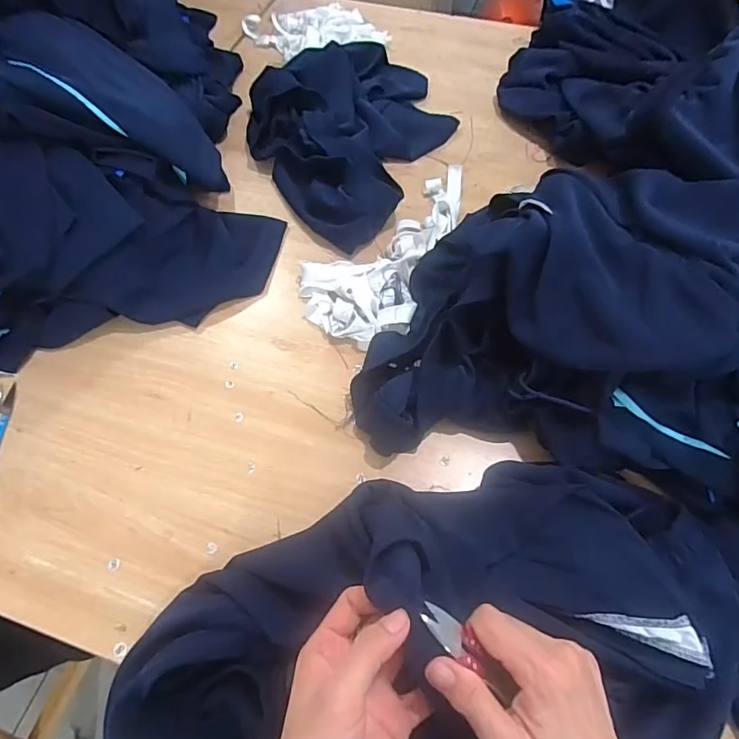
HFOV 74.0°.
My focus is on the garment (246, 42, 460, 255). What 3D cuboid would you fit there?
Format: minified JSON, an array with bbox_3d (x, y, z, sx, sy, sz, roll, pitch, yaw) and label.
[{"bbox_3d":[-0.021,-0.393,0.754,0.347,0.067,0.361,40,69,21],"label":"garment"}]

